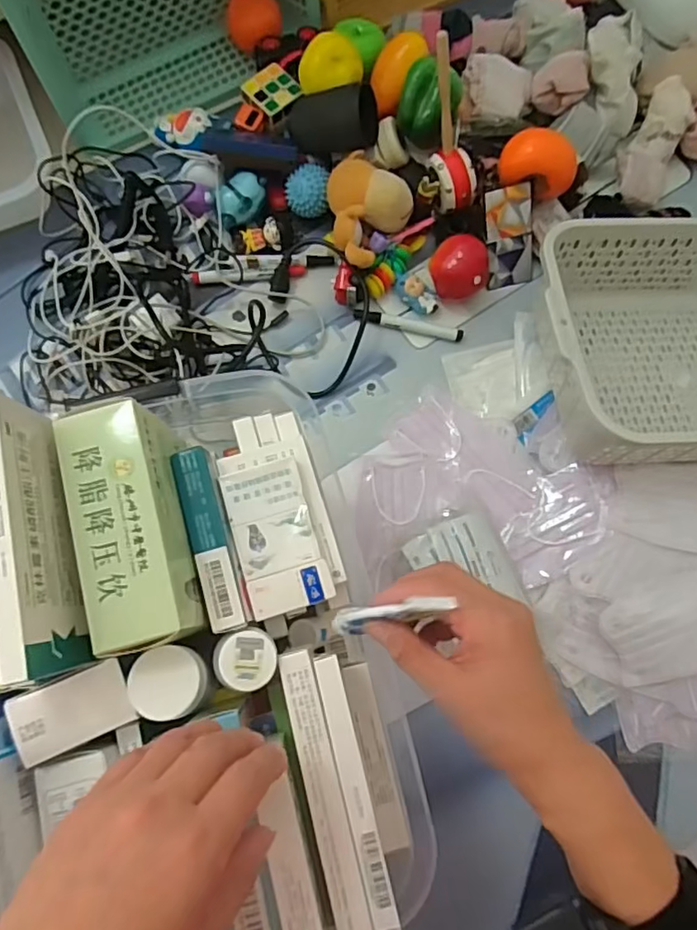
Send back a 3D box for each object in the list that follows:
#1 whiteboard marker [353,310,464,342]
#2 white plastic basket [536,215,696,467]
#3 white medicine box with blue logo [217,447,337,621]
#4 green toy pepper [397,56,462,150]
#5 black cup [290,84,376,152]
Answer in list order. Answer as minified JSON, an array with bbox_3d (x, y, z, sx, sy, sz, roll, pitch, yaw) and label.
[{"bbox_3d":[0.071,-0.166,0.700,0.128,0.012,0.016,12,77,0],"label":"whiteboard marker"},{"bbox_3d":[0.370,-0.133,0.642,0.348,0.140,0.259,-3,77,-3],"label":"white plastic basket"},{"bbox_3d":[-0.051,0.043,0.410,0.054,0.018,0.112,-16,78,-6],"label":"white medicine box with blue logo"},{"bbox_3d":[0.090,-0.411,0.683,0.065,0.055,0.070,1,77,-2],"label":"green toy pepper"},{"bbox_3d":[-0.012,-0.391,0.683,0.099,0.066,0.059,8,37,31],"label":"black cup"}]

